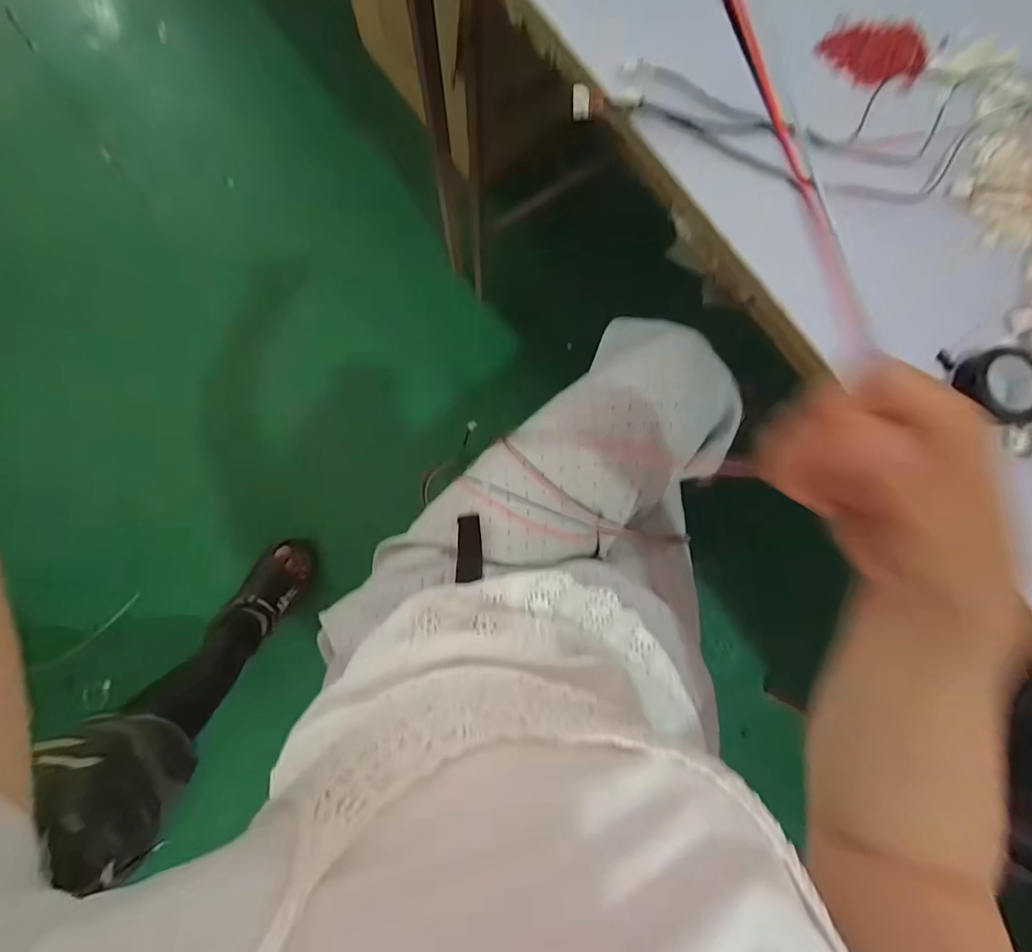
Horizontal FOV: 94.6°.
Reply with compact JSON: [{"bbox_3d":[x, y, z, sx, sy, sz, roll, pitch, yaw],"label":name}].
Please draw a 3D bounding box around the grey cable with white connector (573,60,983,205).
[{"bbox_3d":[0.225,-0.316,0.412,0.338,0.026,0.126,13,80,-2],"label":"grey cable with white connector"}]

